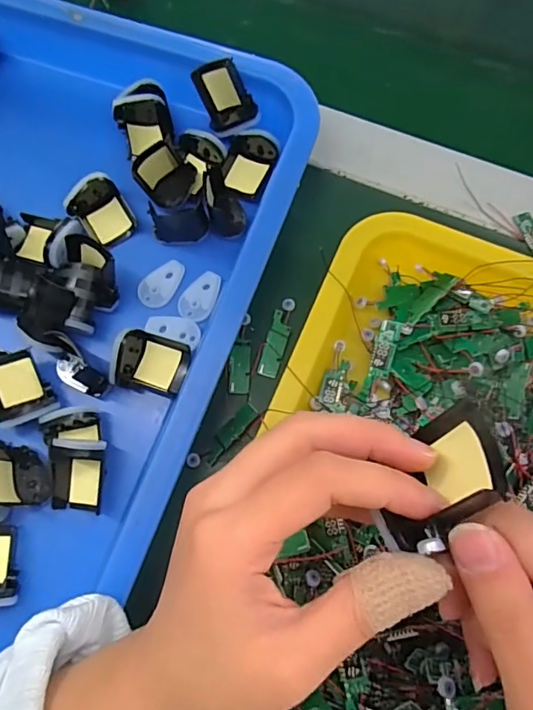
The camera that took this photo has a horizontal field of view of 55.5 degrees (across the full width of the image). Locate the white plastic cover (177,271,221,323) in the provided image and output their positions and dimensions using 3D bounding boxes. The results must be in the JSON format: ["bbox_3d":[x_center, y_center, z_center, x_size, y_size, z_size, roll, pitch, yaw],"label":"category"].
[{"bbox_3d":[-0.042,-0.039,0.327,0.022,0.004,0.034,25,77,7],"label":"white plastic cover"}]

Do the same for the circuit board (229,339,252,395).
[{"bbox_3d":[-0.016,0.007,0.320,0.013,0.004,0.035,3,75,2],"label":"circuit board"}]

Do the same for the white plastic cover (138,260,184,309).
[{"bbox_3d":[-0.068,-0.047,0.331,0.022,0.004,0.035,37,79,10],"label":"white plastic cover"}]

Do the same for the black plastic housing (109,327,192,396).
[{"bbox_3d":[-0.070,0.004,0.309,0.042,0.023,0.035,12,76,4],"label":"black plastic housing"}]

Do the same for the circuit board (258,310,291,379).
[{"bbox_3d":[0.006,-0.007,0.321,0.012,0.004,0.042,15,76,5],"label":"circuit board"}]

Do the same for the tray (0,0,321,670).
[{"bbox_3d":[-0.186,-0.033,0.319,0.334,0.061,0.420,24,77,7],"label":"tray"}]

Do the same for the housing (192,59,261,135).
[{"bbox_3d":[-0.029,-0.173,0.342,0.034,0.017,0.043,-12,107,29],"label":"housing"}]

